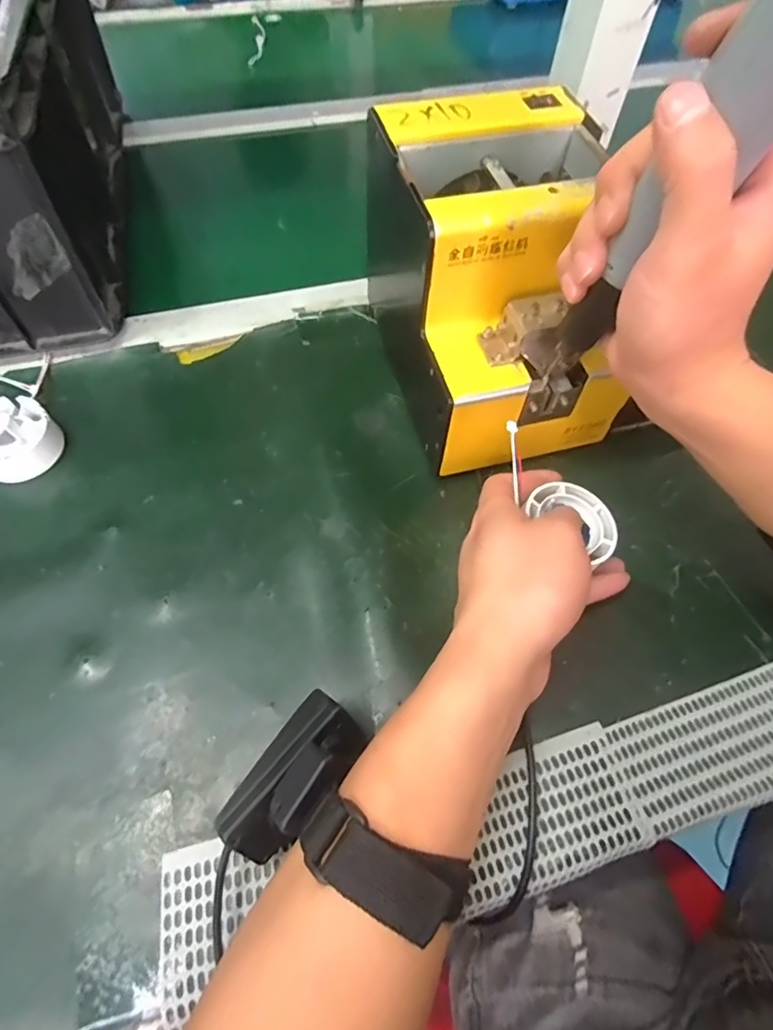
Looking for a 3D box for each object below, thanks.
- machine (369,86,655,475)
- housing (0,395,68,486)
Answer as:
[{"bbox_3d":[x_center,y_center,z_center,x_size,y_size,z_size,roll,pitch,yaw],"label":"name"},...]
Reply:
[{"bbox_3d":[0.073,-0.142,0.339,0.119,0.148,0.166,-11,60,-8],"label":"machine"},{"bbox_3d":[-0.252,-0.051,0.352,0.057,0.030,0.056,1,59,-2],"label":"housing"}]

